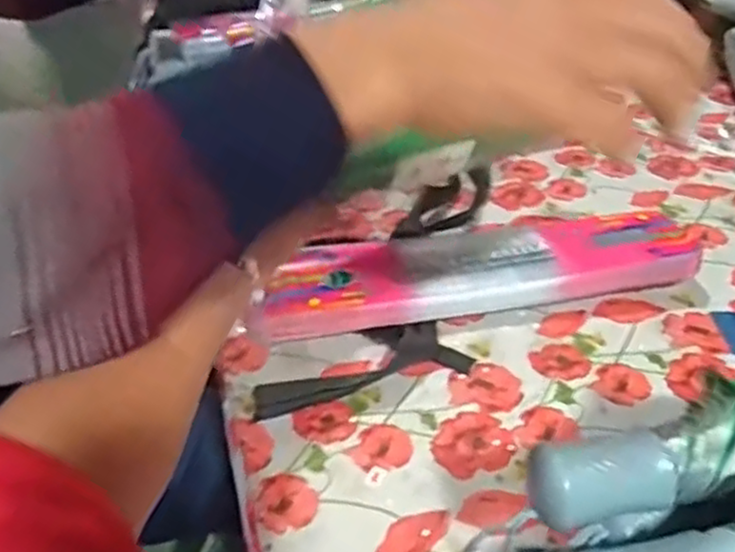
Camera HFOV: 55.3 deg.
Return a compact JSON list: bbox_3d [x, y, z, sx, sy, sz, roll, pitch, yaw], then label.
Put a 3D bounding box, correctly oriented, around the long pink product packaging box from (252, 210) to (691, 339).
[{"bbox_3d":[0.087,-0.009,0.574,0.349,0.029,0.097,-6,38,-6],"label":"long pink product packaging box"}]

